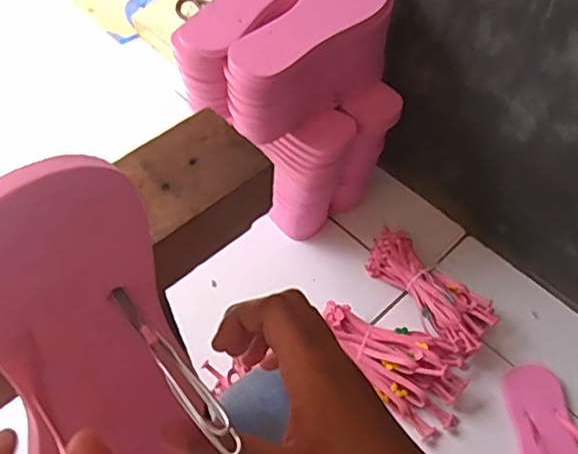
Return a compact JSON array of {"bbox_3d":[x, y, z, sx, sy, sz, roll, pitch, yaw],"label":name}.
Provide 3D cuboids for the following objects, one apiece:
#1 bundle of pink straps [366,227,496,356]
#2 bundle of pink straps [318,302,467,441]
[{"bbox_3d":[0.204,0.087,0.840,0.090,0.064,0.213,-33,61,-19],"label":"bundle of pink straps"},{"bbox_3d":[0.144,0.175,0.810,0.225,0.062,0.114,35,64,23],"label":"bundle of pink straps"}]

